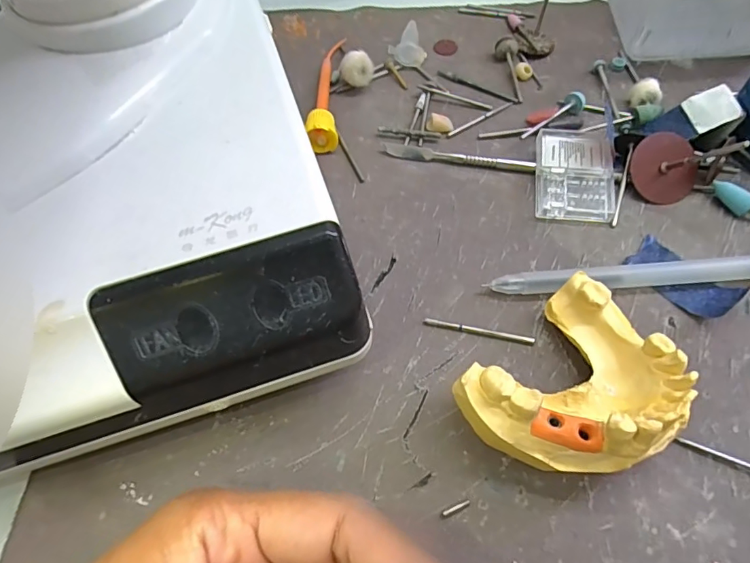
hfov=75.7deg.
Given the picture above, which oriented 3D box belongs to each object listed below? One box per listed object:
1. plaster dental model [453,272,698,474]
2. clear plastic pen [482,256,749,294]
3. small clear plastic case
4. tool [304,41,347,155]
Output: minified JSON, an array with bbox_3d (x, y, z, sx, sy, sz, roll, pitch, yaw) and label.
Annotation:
[{"bbox_3d":[0.069,0.036,0.164,0.071,0.039,0.055,-39,66,-17],"label":"plaster dental model"},{"bbox_3d":[0.111,-0.003,0.201,0.123,0.009,0.012,-4,61,1],"label":"clear plastic pen"},{"bbox_3d":[0.093,-0.050,0.227,0.034,0.011,0.047,5,62,6],"label":"small clear plastic case"},{"bbox_3d":[-0.026,-0.106,0.261,0.014,0.015,0.086,0,61,3],"label":"tool"}]

